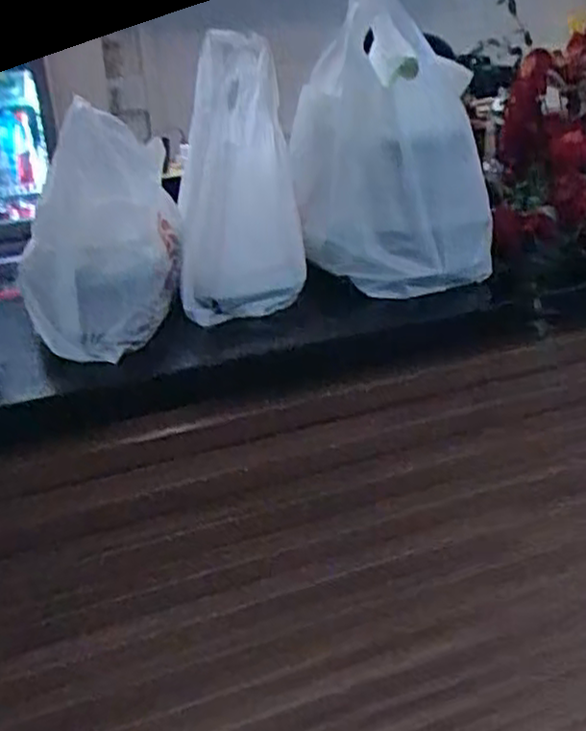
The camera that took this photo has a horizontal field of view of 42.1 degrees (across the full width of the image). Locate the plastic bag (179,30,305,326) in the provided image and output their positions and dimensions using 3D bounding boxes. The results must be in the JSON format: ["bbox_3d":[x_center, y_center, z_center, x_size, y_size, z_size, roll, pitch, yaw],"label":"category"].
[{"bbox_3d":[-0.065,-0.232,0.933,0.140,0.296,0.211,-1,40,-9],"label":"plastic bag"}]

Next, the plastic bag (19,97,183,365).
[{"bbox_3d":[-0.208,-0.158,0.860,0.150,0.204,0.225,3,39,-5],"label":"plastic bag"}]

